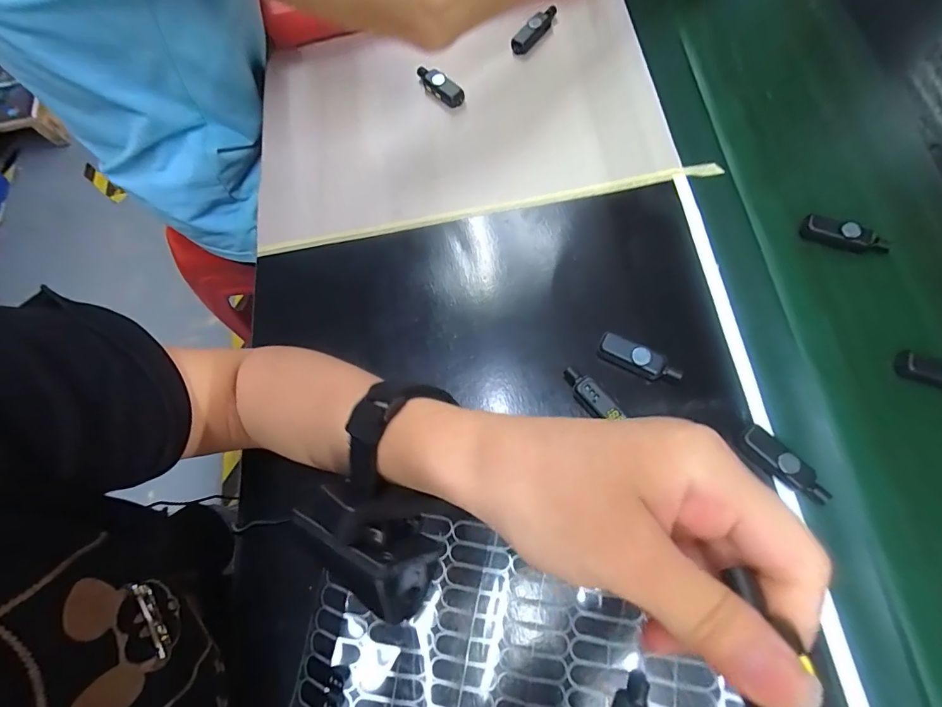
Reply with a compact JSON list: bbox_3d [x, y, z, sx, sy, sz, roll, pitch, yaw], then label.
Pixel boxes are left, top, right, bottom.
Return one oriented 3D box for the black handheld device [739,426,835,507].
[{"bbox_3d":[0.195,0.070,0.277,0.019,0.014,0.056,-41,72,-8],"label":"black handheld device"}]

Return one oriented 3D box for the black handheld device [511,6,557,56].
[{"bbox_3d":[0.063,-0.308,0.424,0.058,0.017,0.015,-44,72,-9],"label":"black handheld device"}]

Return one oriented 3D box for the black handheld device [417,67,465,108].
[{"bbox_3d":[-0.031,-0.251,0.419,0.017,0.017,0.056,-44,72,-9],"label":"black handheld device"}]

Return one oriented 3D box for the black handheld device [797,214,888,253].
[{"bbox_3d":[0.278,-0.086,0.332,0.057,0.014,0.017,18,74,12],"label":"black handheld device"}]

